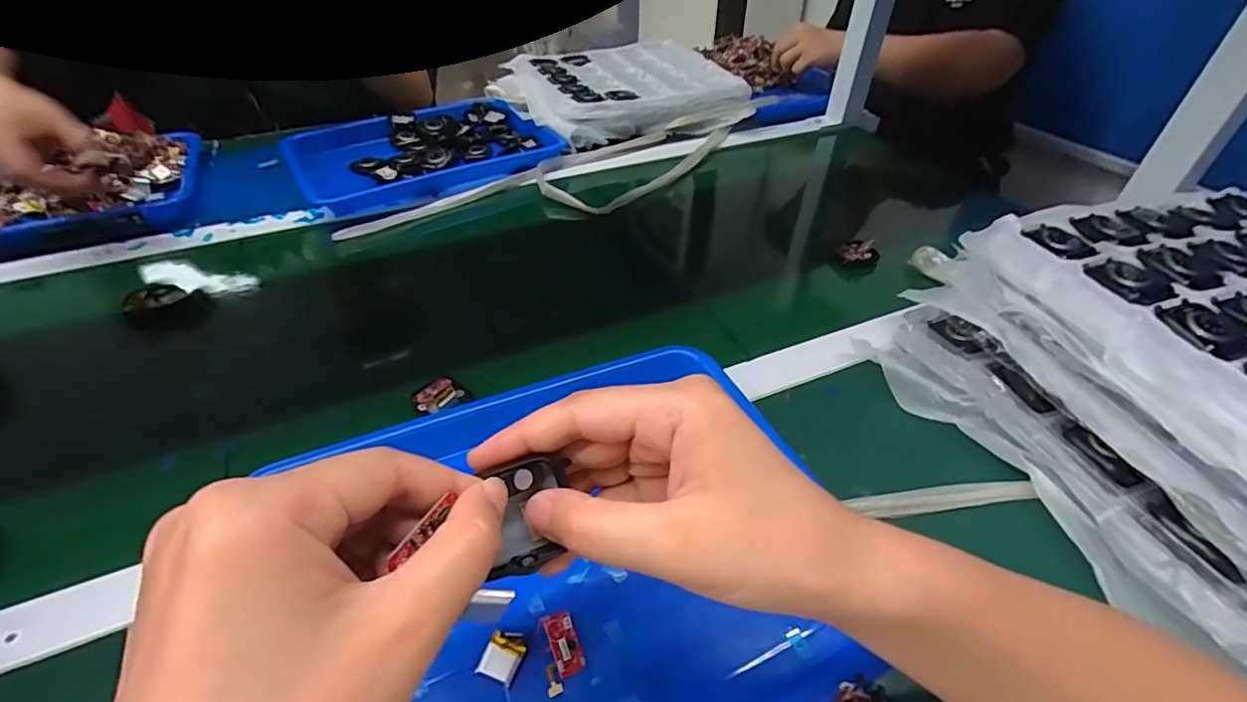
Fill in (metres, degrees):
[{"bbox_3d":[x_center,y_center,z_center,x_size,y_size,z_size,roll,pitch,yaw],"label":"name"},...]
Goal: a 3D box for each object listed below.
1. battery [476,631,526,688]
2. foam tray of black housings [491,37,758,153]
[{"bbox_3d":[-0.060,0.153,0.283,0.019,0.004,0.022,14,43,14],"label":"battery"},{"bbox_3d":[-0.012,-0.402,0.867,0.331,0.049,0.288,-16,47,-17],"label":"foam tray of black housings"}]

